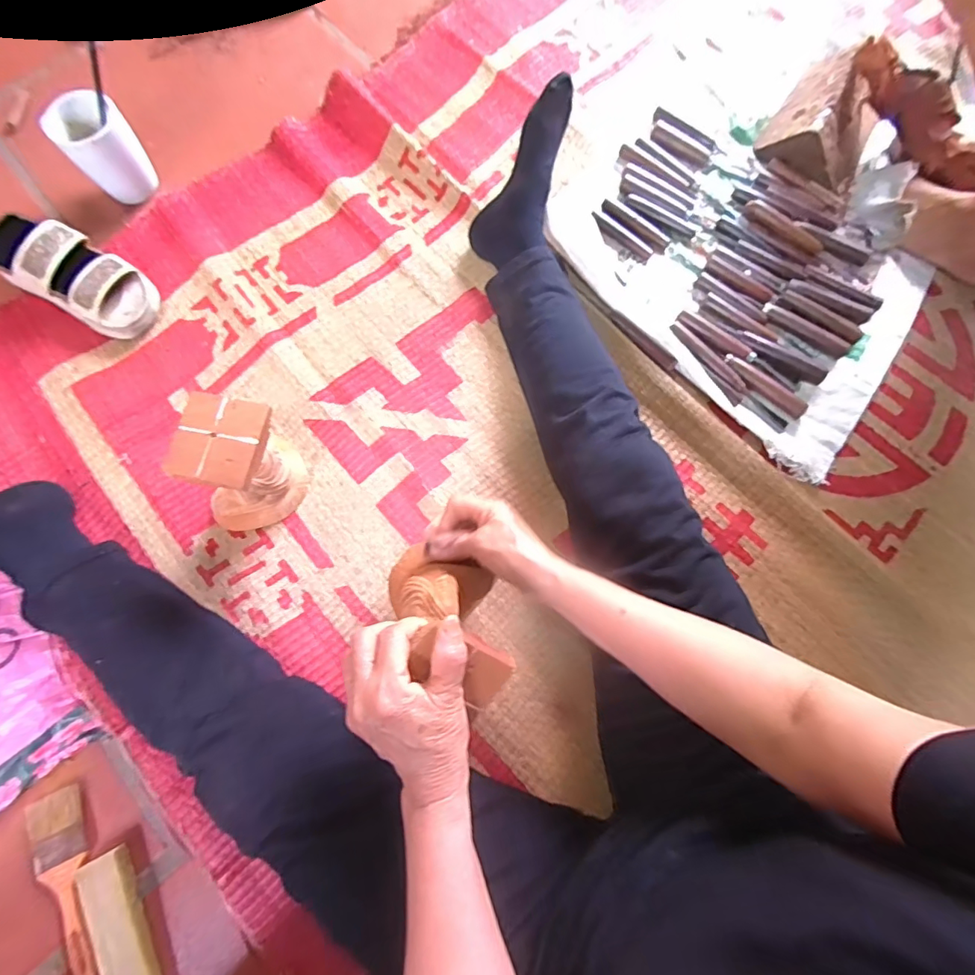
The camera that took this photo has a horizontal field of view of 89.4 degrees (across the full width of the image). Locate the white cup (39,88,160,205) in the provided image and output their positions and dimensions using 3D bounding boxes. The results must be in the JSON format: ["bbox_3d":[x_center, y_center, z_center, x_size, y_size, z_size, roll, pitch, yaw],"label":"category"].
[{"bbox_3d":[-0.494,-0.437,0.642,0.084,0.097,0.069,-41,80,-10],"label":"white cup"}]

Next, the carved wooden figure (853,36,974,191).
[{"bbox_3d":[0.576,-0.481,0.642,0.048,0.065,0.244,-36,79,-10],"label":"carved wooden figure"}]

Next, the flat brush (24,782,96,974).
[{"bbox_3d":[-0.395,0.382,0.463,0.047,0.022,0.179,-23,77,-6],"label":"flat brush"}]

